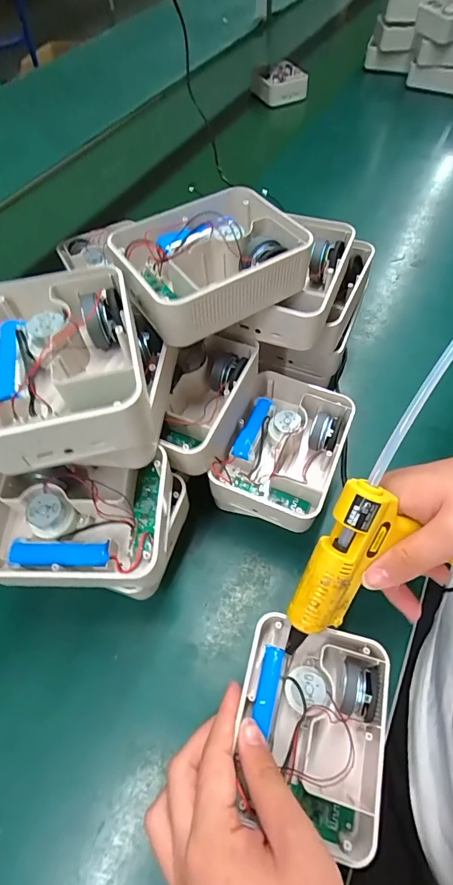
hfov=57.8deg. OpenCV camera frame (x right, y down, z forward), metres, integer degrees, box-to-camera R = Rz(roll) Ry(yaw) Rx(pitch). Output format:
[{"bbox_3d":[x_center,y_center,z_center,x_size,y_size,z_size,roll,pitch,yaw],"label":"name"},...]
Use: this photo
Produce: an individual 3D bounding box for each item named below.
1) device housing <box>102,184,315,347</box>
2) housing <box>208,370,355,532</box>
[{"bbox_3d":[-0.012,-0.136,0.308,0.129,0.041,0.105,-28,60,-15],"label":"device housing"},{"bbox_3d":[0.050,0.007,0.375,0.102,0.049,0.147,19,60,15],"label":"housing"}]

